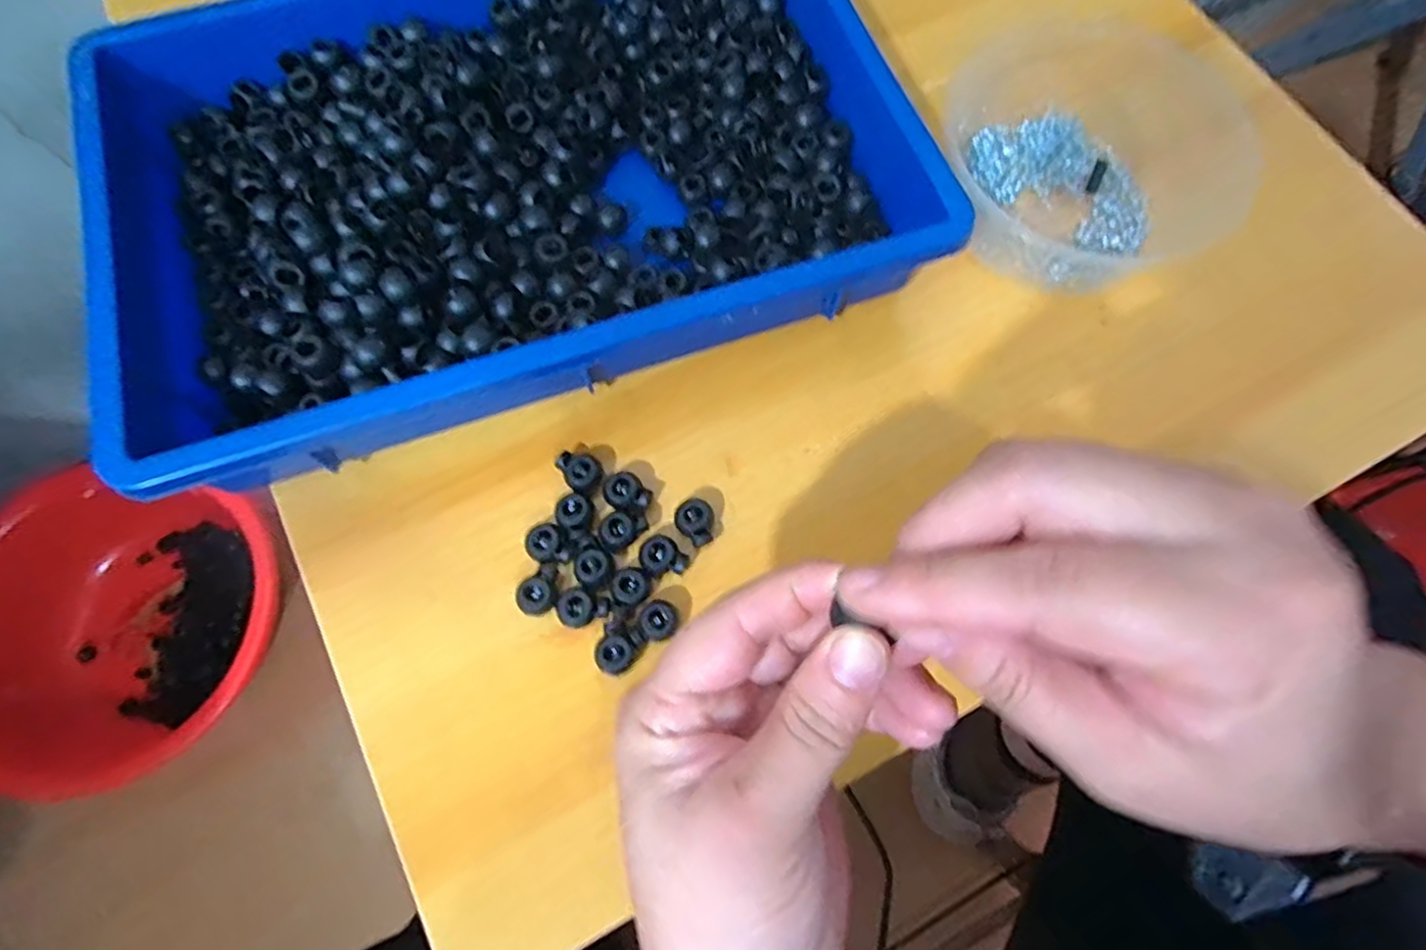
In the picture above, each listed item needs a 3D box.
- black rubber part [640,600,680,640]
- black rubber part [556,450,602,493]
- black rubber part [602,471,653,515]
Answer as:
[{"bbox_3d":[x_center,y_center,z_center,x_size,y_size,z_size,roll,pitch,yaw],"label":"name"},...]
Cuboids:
[{"bbox_3d":[-0.023,0.063,0.293,0.015,0.013,0.015,0,72,-1],"label":"black rubber part"},{"bbox_3d":[-0.061,-0.002,0.315,0.017,0.012,0.023,-31,75,-11],"label":"black rubber part"},{"bbox_3d":[-0.039,0.009,0.311,0.021,0.010,0.017,32,74,9],"label":"black rubber part"}]

